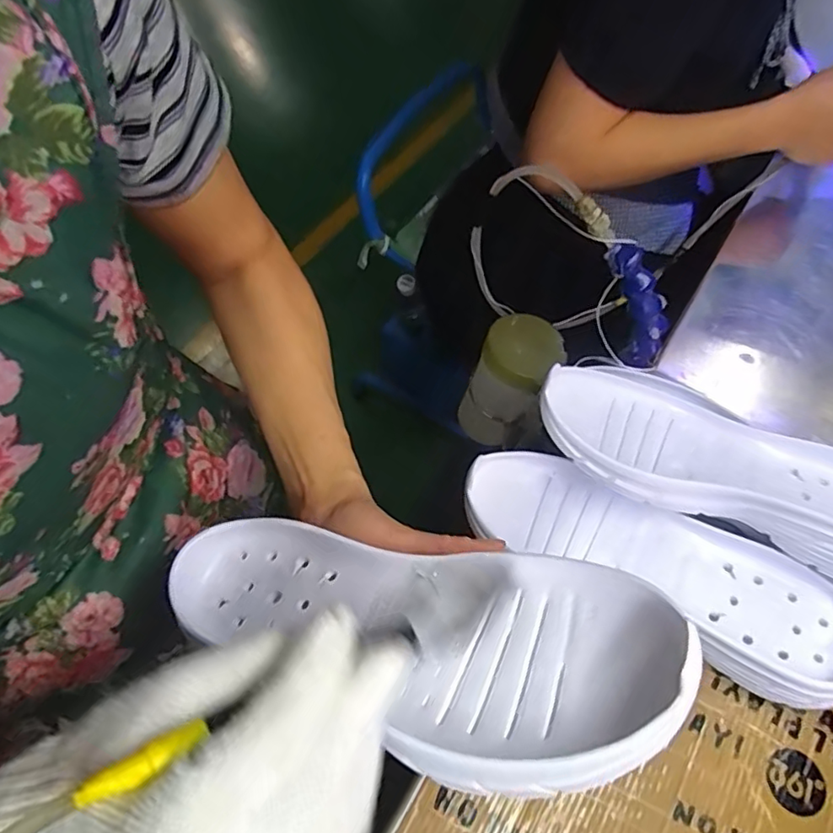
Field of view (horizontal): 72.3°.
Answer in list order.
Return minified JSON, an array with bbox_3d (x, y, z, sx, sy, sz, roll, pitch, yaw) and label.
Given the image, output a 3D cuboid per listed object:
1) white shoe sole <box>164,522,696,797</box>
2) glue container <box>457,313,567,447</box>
[{"bbox_3d":[-0.014,0.093,0.266,0.253,0.041,0.096,6,56,31],"label":"white shoe sole"},{"bbox_3d":[0.091,-0.035,0.552,0.073,0.109,0.087,31,63,14],"label":"glue container"}]

